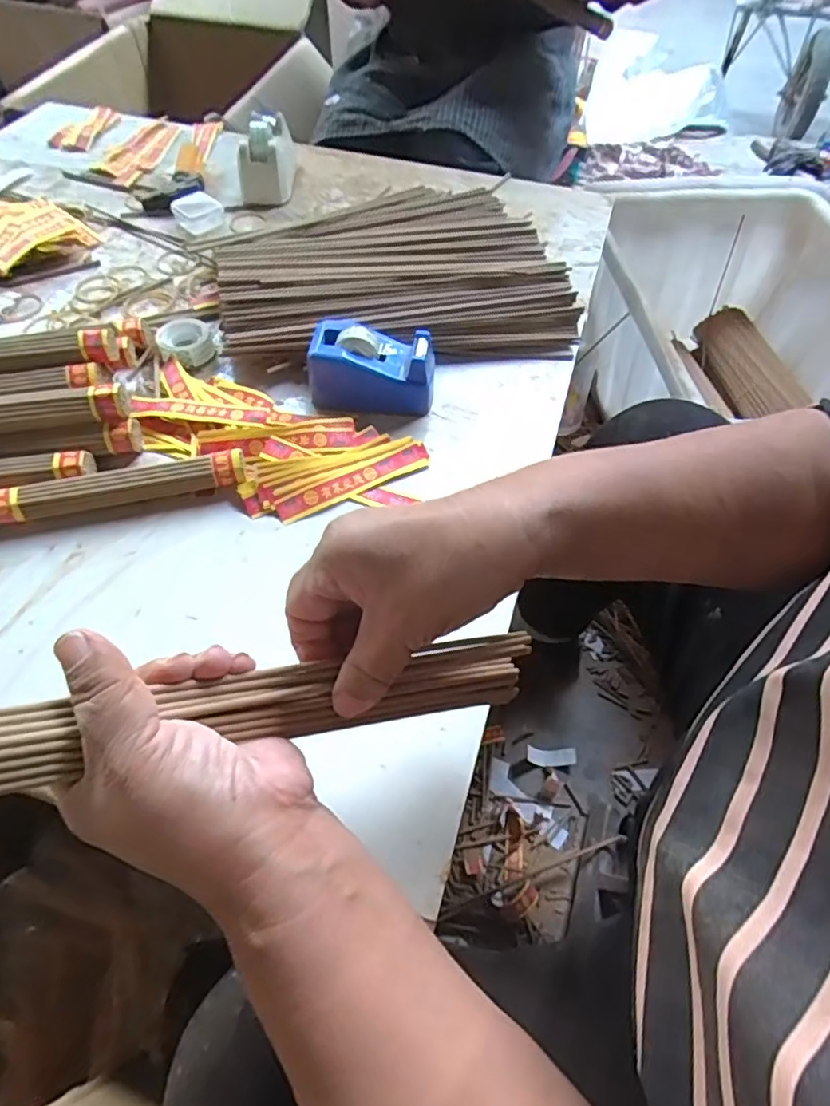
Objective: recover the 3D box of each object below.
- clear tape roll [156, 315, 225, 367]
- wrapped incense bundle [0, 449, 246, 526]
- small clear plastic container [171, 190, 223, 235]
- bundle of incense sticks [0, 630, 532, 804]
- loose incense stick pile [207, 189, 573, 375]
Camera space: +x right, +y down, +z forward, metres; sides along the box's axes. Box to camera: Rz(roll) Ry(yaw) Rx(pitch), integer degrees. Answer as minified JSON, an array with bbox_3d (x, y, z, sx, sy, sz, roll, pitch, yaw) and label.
[{"bbox_3d":[-0.202,-0.188,0.534,0.053,0.020,0.047,-4,56,-4],"label":"clear tape roll"},{"bbox_3d":[-0.281,-0.034,0.421,0.313,0.026,0.027,-11,57,-9],"label":"wrapped incense bundle"},{"bbox_3d":[-0.242,-0.383,0.666,0.038,0.026,0.046,39,64,22],"label":"small clear plastic container"},{"bbox_3d":[-0.087,0.063,0.228,0.315,0.032,0.030,-2,53,-29],"label":"bundle of incense sticks"},{"bbox_3d":[-0.030,-0.302,0.604,0.323,0.041,0.314,-8,56,-7],"label":"loose incense stick pile"}]

